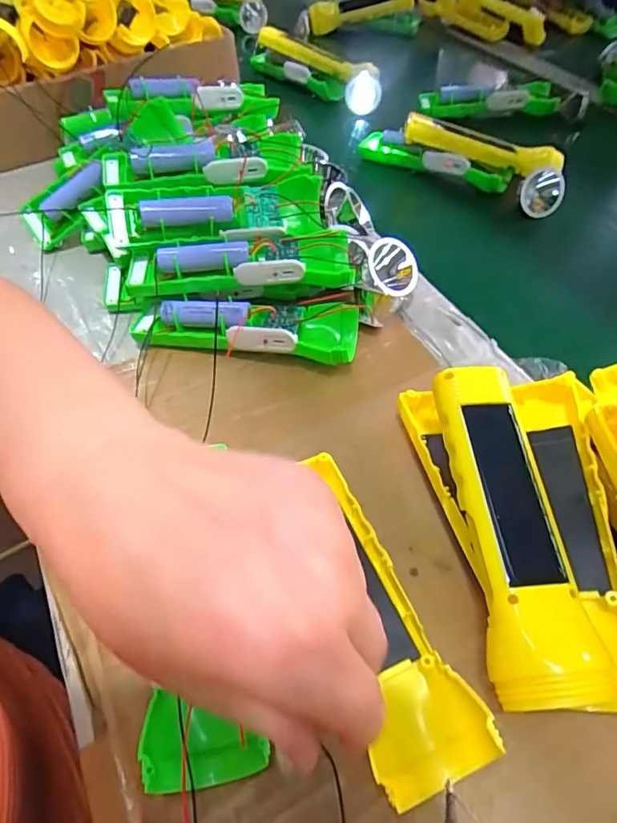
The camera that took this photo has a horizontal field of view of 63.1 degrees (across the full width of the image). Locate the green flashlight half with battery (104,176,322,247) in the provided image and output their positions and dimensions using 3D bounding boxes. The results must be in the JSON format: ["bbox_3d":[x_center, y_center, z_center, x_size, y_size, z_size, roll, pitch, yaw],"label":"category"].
[{"bbox_3d":[-0.069,-0.152,0.377,0.156,0.029,0.040,-9,54,-5],"label":"green flashlight half with battery"}]

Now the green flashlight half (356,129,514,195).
[{"bbox_3d":[0.128,-0.266,0.526,0.162,0.030,0.033,25,58,19],"label":"green flashlight half"}]

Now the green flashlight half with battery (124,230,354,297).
[{"bbox_3d":[-0.050,-0.108,0.373,0.163,0.033,0.043,-4,54,-1],"label":"green flashlight half with battery"}]

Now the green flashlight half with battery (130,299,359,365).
[{"bbox_3d":[-0.045,-0.062,0.362,0.158,0.032,0.045,8,54,7],"label":"green flashlight half with battery"}]

